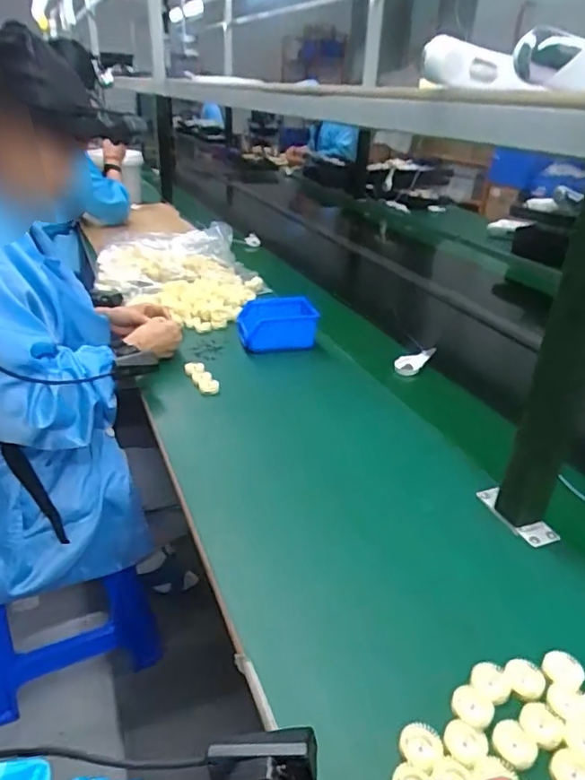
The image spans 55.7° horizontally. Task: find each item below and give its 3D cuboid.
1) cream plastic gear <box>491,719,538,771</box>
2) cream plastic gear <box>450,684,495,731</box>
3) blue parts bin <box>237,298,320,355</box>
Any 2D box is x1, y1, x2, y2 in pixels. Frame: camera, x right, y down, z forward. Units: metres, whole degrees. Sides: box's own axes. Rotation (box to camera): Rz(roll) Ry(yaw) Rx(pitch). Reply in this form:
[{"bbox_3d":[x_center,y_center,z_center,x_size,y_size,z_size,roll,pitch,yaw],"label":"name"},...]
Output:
[{"bbox_3d":[0.172,0.275,0.429,0.031,0.004,0.033,0,45,0],"label":"cream plastic gear"},{"bbox_3d":[0.146,0.257,0.448,0.033,0.011,0.026,21,34,29],"label":"cream plastic gear"},{"bbox_3d":[-0.032,-0.128,1.077,0.145,0.077,0.113,-3,30,-10],"label":"blue parts bin"}]

